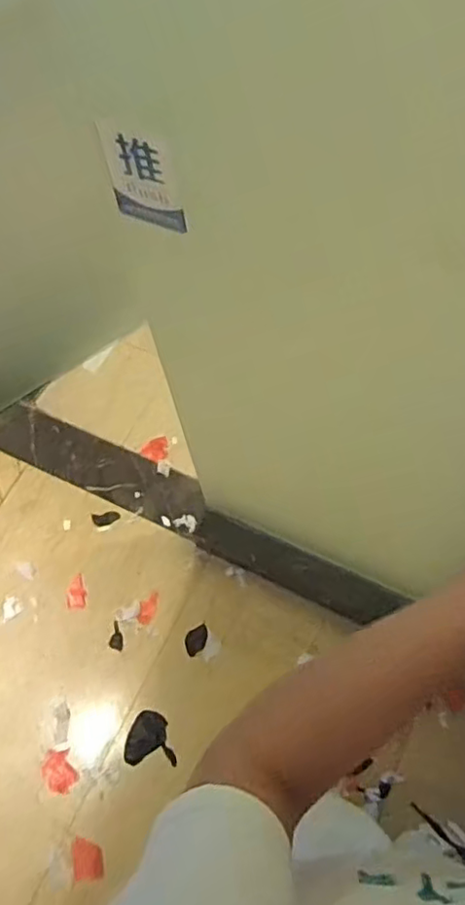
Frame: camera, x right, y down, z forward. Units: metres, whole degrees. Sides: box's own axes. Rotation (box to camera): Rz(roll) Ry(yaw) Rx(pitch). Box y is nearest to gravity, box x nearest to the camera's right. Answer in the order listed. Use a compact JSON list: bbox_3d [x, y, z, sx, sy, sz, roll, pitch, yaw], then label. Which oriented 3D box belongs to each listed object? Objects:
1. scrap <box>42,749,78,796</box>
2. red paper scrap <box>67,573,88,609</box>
[{"bbox_3d":[-0.368,0.678,1.306,0.064,0.013,0.089,-29,66,-10],"label":"scrap"},{"bbox_3d":[-0.375,0.335,1.478,0.045,0.009,0.080,-4,64,2],"label":"red paper scrap"}]

